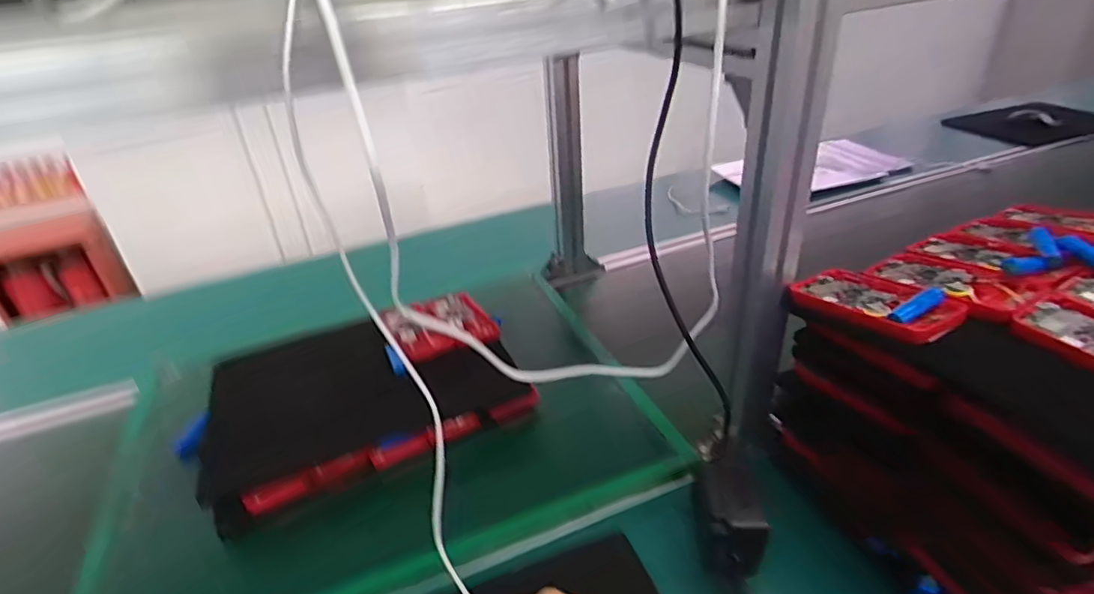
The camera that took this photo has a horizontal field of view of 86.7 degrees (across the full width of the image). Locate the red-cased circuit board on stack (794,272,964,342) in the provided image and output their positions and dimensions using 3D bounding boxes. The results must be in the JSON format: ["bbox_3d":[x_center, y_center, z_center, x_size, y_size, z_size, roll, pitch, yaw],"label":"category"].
[{"bbox_3d":[0.272,0.003,0.481,0.061,0.025,0.124,-22,36,-26],"label":"red-cased circuit board on stack"}]

